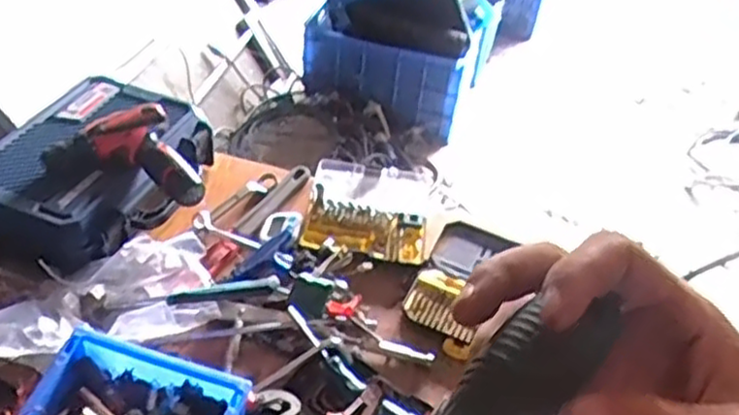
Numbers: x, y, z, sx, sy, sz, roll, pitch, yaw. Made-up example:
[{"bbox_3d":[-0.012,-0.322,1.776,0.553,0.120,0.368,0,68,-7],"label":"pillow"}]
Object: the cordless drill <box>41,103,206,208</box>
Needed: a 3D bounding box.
[{"bbox_3d":[-0.358,-0.063,1.058,0.187,0.056,0.193,-21,47,-29],"label":"cordless drill"}]

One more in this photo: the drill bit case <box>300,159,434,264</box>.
[{"bbox_3d":[-0.002,-0.002,1.216,0.197,0.038,0.249,6,40,-1],"label":"drill bit case"}]

